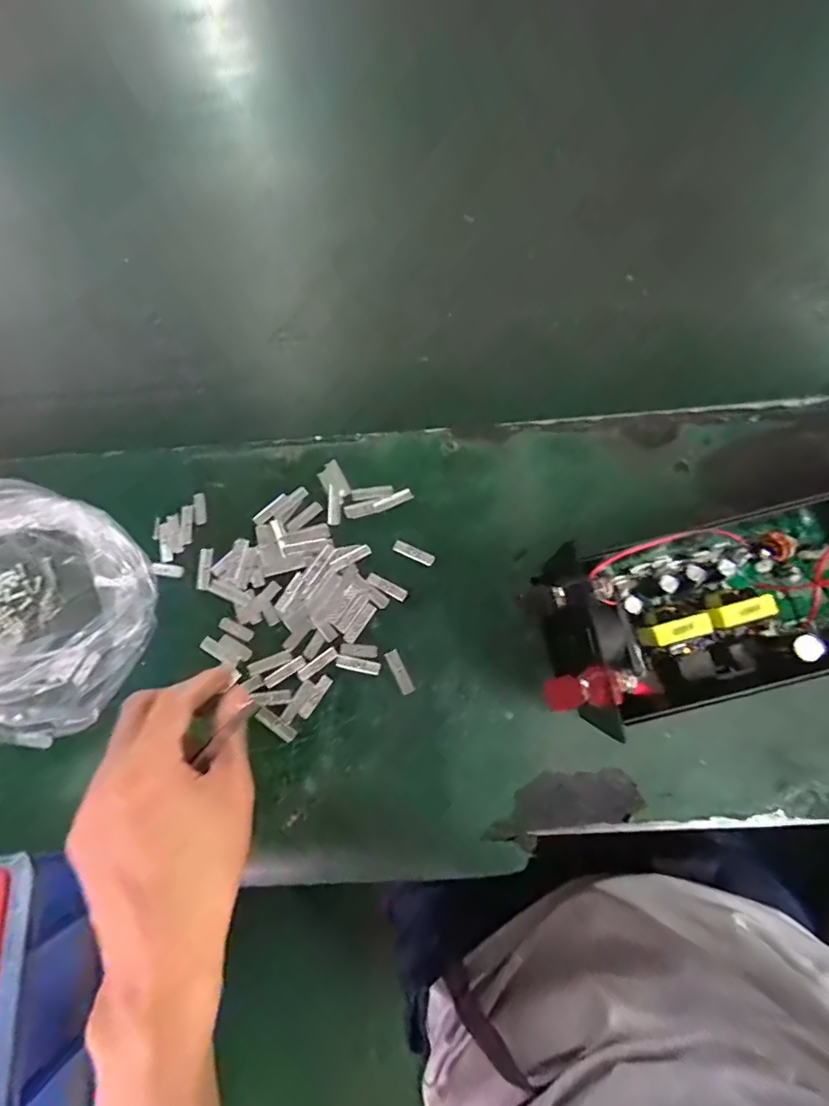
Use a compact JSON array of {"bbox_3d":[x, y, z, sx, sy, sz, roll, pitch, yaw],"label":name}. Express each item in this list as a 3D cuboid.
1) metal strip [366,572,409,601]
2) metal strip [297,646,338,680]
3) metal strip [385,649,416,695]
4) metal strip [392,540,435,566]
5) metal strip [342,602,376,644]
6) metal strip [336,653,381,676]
[{"bbox_3d":[-0.020,0.024,0.346,0.030,0.004,0.009,27,77,10],"label":"metal strip"},{"bbox_3d":[-0.067,0.076,0.335,0.031,0.004,0.008,-35,75,-7],"label":"metal strip"},{"bbox_3d":[-0.010,0.081,0.330,0.009,0.004,0.030,-27,74,-5],"label":"metal strip"},{"bbox_3d":[0.000,-0.001,0.351,0.031,0.004,0.009,25,77,10],"label":"metal strip"},{"bbox_3d":[-0.038,0.049,0.340,0.008,0.004,0.030,33,78,12],"label":"metal strip"},{"bbox_3d":[-0.038,0.076,0.333,0.031,0.004,0.010,12,75,7],"label":"metal strip"}]

